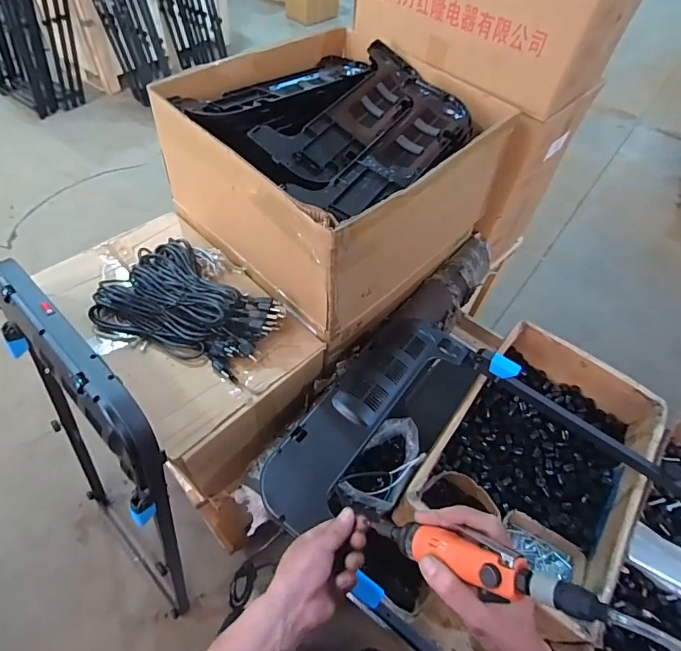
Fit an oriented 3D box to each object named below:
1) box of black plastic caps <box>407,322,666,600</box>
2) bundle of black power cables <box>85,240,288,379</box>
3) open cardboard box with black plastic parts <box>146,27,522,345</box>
[{"bbox_3d":[0.404,0.258,0.889,0.351,0.139,0.494,34,58,19],"label":"box of black plastic caps"},{"bbox_3d":[-0.298,-0.038,0.858,0.336,0.062,0.245,28,57,15],"label":"bundle of black power cables"},{"bbox_3d":[-0.007,-0.358,0.973,0.538,0.290,0.588,37,59,21],"label":"open cardboard box with black plastic parts"}]

